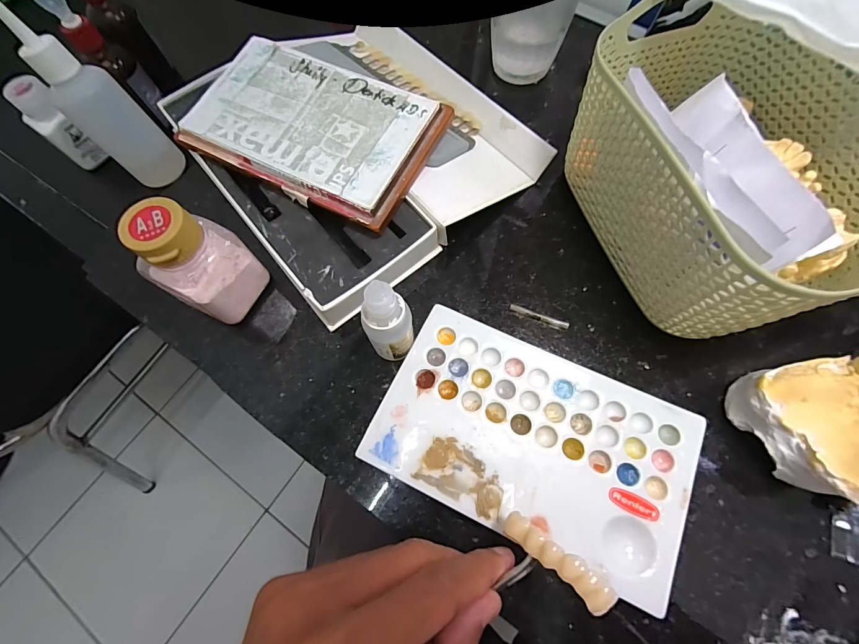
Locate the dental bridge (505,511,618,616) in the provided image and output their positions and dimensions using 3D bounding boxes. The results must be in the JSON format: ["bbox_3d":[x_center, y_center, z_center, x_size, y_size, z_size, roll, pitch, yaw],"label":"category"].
[{"bbox_3d":[0.049,0.093,0.143,0.044,0.007,0.012,28,72,34],"label":"dental bridge"}]

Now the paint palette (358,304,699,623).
[{"bbox_3d":[0.054,0.058,0.191,0.153,0.013,0.097,24,72,10],"label":"paint palette"}]

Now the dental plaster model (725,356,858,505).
[{"bbox_3d":[0.188,0.049,0.174,0.055,0.042,0.060,-15,70,-3],"label":"dental plaster model"}]

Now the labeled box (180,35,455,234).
[{"bbox_3d":[-0.075,-0.121,0.233,0.148,0.022,0.090,26,73,11],"label":"labeled box"}]

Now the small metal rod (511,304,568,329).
[{"bbox_3d":[0.066,-0.003,0.219,0.035,0.004,0.004,19,72,9],"label":"small metal rod"}]

